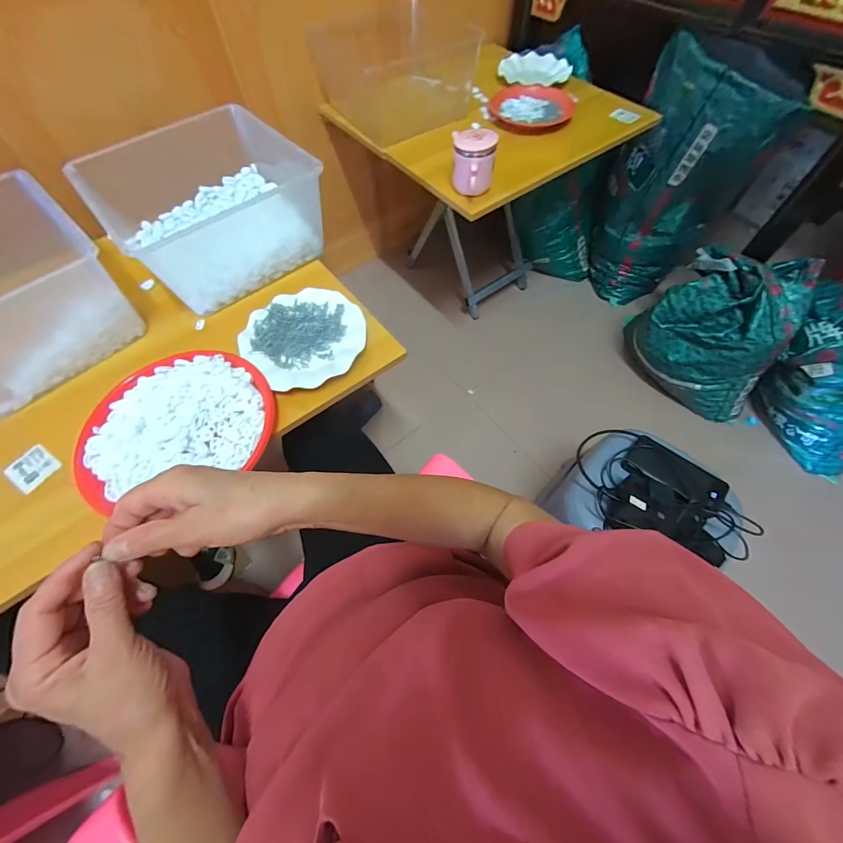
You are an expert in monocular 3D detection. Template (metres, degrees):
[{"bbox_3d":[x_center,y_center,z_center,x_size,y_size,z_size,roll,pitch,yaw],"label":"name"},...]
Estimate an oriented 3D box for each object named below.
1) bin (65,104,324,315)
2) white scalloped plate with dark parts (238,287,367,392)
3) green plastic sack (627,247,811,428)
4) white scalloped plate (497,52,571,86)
[{"bbox_3d":[-0.351,-0.363,0.601,0.298,0.122,0.291,41,70,20],"label":"bin"},{"bbox_3d":[-0.173,-0.128,0.544,0.167,0.021,0.170,-1,62,1],"label":"white scalloped plate with dark parts"},{"bbox_3d":[0.750,-0.232,0.939,0.309,0.308,0.255,23,65,13],"label":"green plastic sack"},{"bbox_3d":[0.289,-0.907,0.943,0.178,0.035,0.172,-1,62,1],"label":"white scalloped plate"}]

